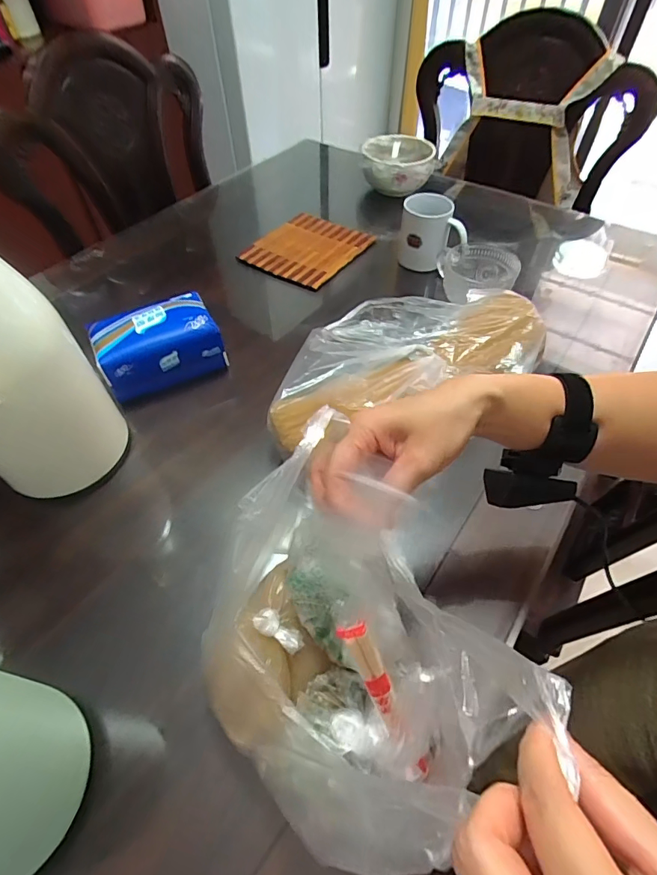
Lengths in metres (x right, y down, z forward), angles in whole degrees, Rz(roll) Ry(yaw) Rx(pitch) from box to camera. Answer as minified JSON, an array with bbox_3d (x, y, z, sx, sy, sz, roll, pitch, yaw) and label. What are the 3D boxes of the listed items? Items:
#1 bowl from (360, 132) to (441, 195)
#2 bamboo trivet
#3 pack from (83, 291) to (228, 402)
[{"bbox_3d":[0.156,-0.595,0.960,0.160,0.072,0.160,0,53,1],"label":"bowl"},{"bbox_3d":[-0.040,-0.359,0.832,0.181,0.016,0.201,26,58,19],"label":"bamboo trivet"},{"bbox_3d":[-0.229,-0.128,0.602,0.159,0.076,0.093,-24,56,-17],"label":"pack"}]

